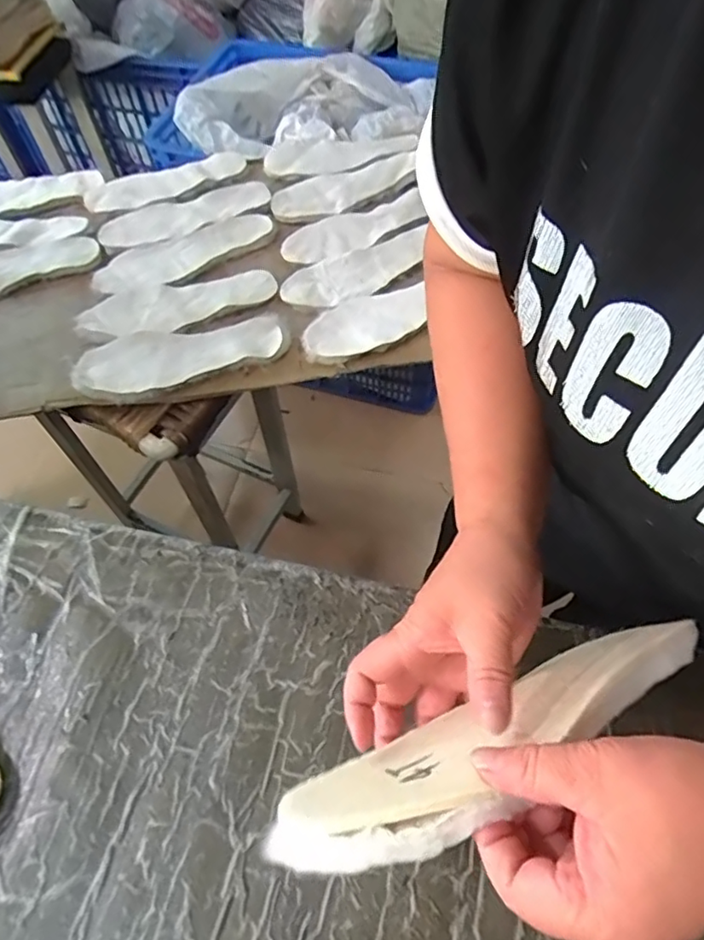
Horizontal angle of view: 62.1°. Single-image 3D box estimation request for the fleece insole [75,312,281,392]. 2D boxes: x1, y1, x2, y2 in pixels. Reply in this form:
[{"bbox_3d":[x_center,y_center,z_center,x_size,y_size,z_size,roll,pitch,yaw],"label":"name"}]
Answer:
[{"bbox_3d":[-0.222,-0.149,0.757,0.258,0.014,0.092,-13,59,-6],"label":"fleece insole"}]

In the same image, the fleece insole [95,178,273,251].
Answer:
[{"bbox_3d":[-0.259,-0.401,0.917,0.263,0.010,0.094,-24,61,-12],"label":"fleece insole"}]

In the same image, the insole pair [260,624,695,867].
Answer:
[{"bbox_3d":[0.077,0.134,0.304,0.246,0.084,0.021,-18,89,-22],"label":"insole pair"}]

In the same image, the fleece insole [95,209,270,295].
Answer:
[{"bbox_3d":[-0.242,-0.320,0.855,0.267,0.017,0.086,-30,62,-15],"label":"fleece insole"}]

